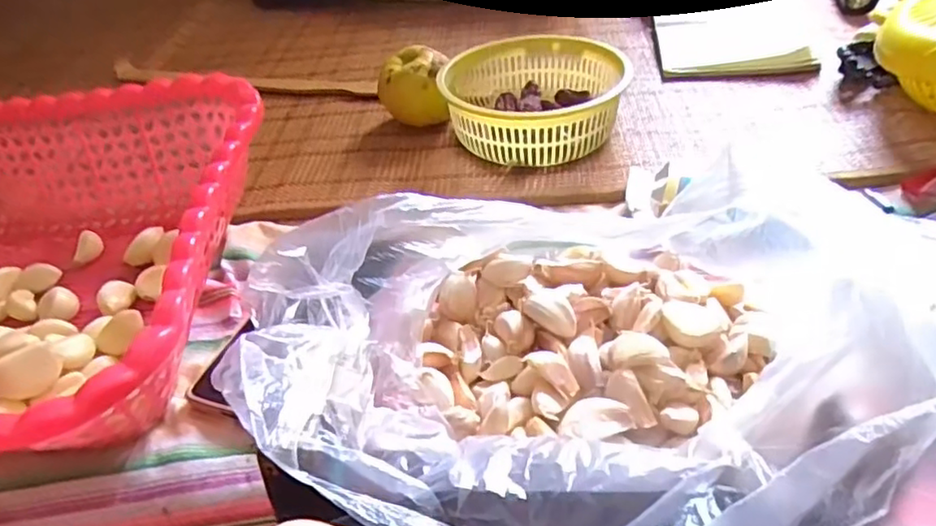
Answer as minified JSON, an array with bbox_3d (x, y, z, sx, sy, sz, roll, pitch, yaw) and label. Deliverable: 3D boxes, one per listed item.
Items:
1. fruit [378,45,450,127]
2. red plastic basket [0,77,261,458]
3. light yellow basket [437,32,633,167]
[{"bbox_3d":[-0.047,-0.147,0.556,0.060,0.063,0.055,-5,41,1],"label":"fruit"},{"bbox_3d":[-0.284,0.005,0.404,0.290,0.094,0.299,-2,41,5],"label":"red plastic basket"},{"bbox_3d":[0.057,-0.143,0.538,0.143,0.053,0.131,6,42,13],"label":"light yellow basket"}]

